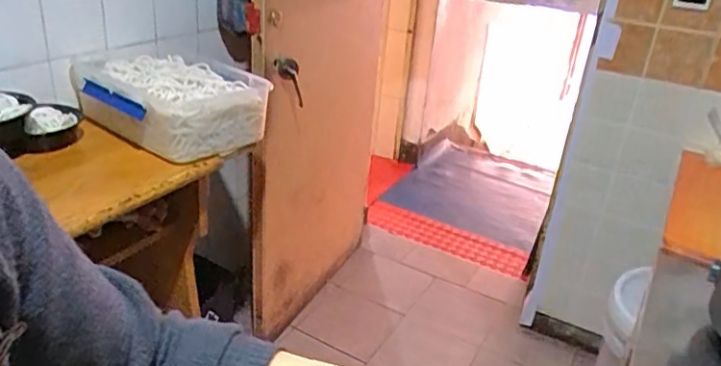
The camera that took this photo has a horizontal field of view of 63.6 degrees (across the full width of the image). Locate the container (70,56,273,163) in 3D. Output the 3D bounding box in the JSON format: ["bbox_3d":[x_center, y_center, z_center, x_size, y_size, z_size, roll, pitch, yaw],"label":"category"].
[{"bbox_3d":[-0.428,-0.185,1.299,0.387,0.114,0.314,26,33,36],"label":"container"}]

